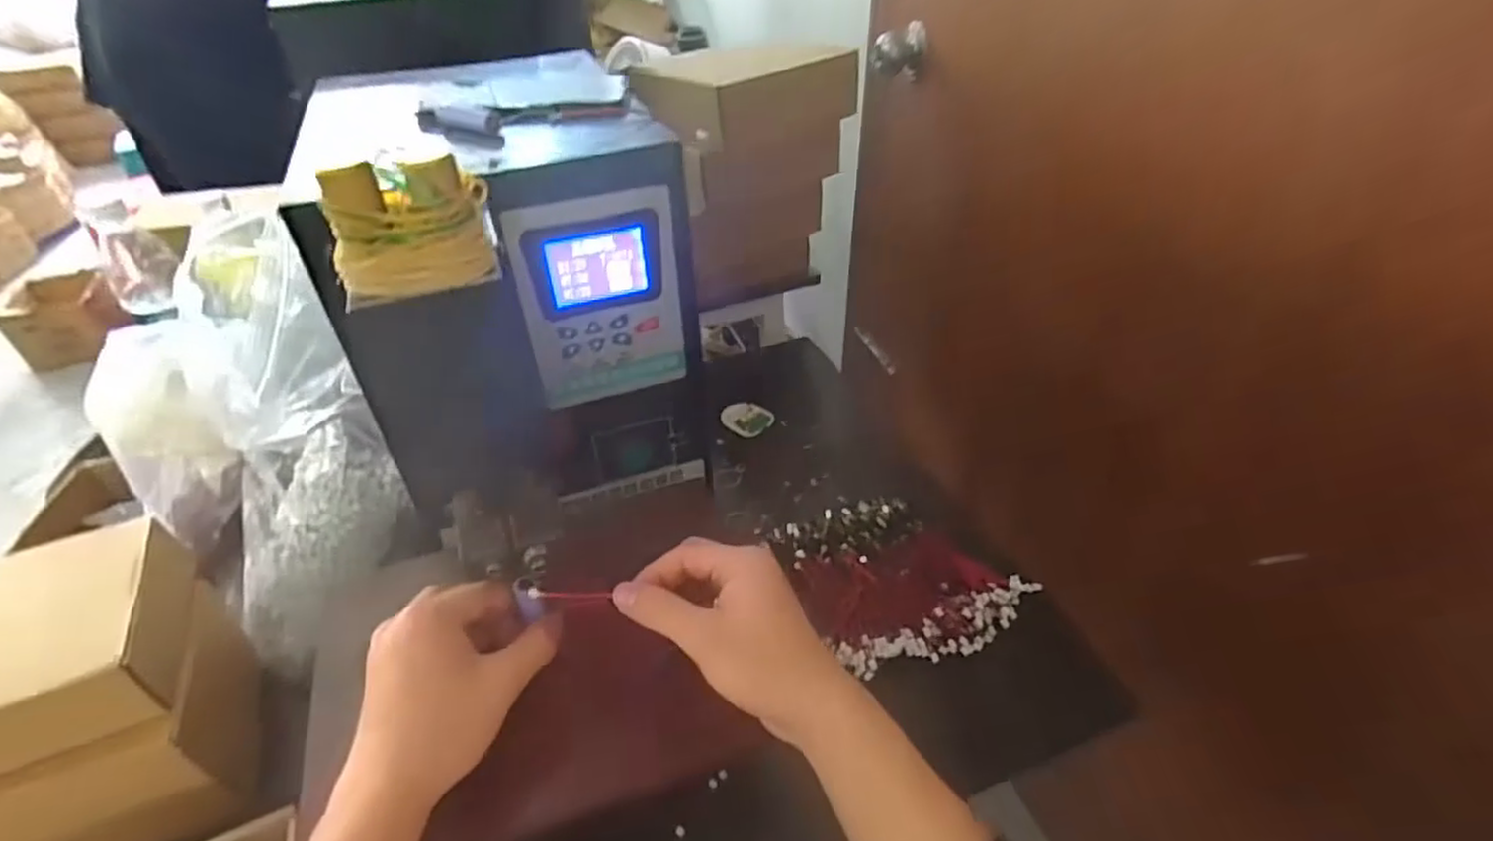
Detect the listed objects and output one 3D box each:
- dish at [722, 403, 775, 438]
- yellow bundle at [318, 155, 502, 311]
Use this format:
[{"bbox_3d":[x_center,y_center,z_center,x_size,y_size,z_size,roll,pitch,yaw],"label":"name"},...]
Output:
[{"bbox_3d":[-0.002,-0.004,0.818,0.056,0.015,0.045,25,45,28],"label":"dish"},{"bbox_3d":[-0.147,-0.084,0.310,0.065,0.055,0.021,-15,41,-17],"label":"yellow bundle"}]

